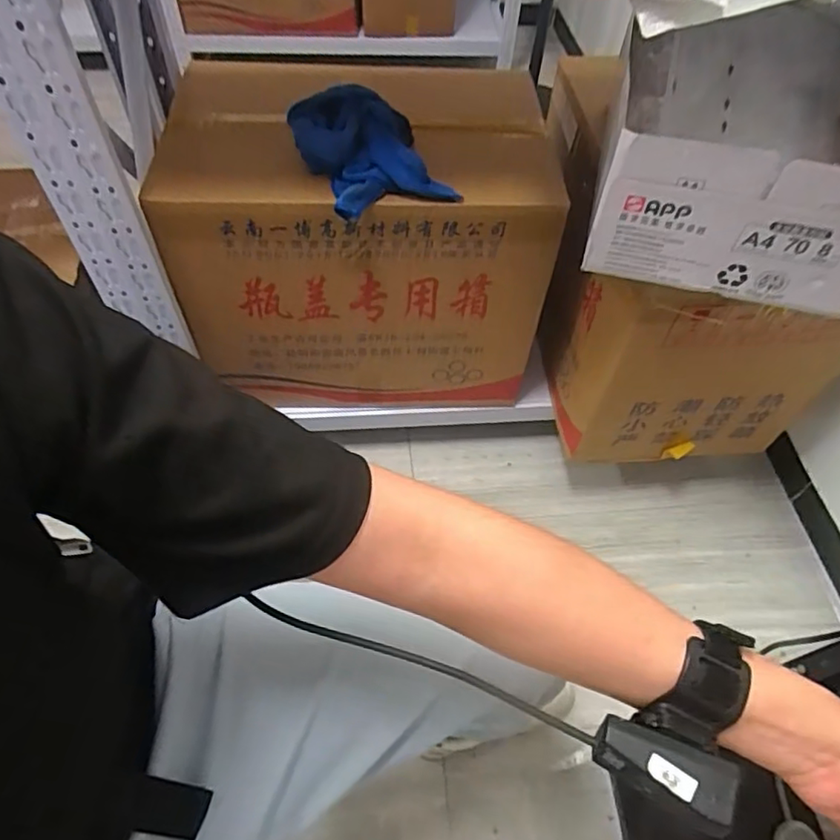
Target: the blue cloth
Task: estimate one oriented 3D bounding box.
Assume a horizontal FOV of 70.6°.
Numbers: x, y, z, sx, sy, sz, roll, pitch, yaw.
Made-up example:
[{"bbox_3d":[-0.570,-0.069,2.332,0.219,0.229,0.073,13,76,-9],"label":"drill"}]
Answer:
[{"bbox_3d":[-0.071,-0.388,0.841,0.191,0.085,0.208,-19,59,-15],"label":"blue cloth"}]

